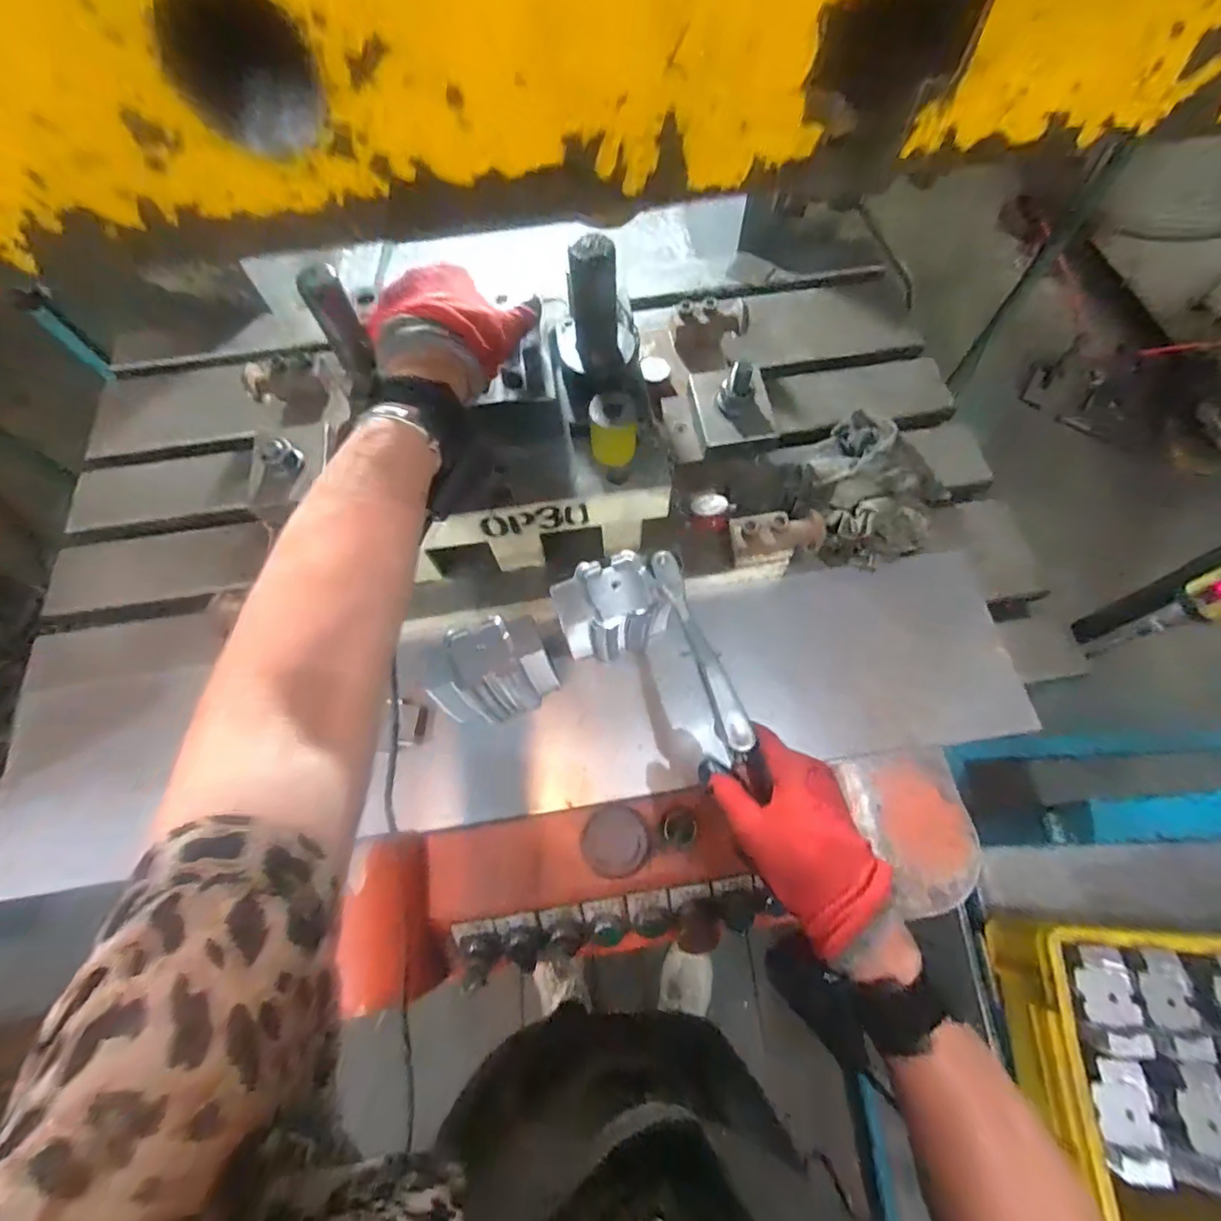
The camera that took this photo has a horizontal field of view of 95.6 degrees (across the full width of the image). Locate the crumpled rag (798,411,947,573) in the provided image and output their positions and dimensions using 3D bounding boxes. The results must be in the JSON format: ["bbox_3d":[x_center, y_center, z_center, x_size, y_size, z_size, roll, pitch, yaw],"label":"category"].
[{"bbox_3d":[0.286,-0.131,0.611,0.148,0.065,0.176,31,71,14],"label":"crumpled rag"}]

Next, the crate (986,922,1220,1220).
[{"bbox_3d":[0.622,0.486,0.578,0.342,0.137,0.264,2,66,3],"label":"crate"}]

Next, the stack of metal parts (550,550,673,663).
[{"bbox_3d":[0.000,0.010,0.515,0.089,0.133,0.059,-18,67,-6],"label":"stack of metal parts"}]

